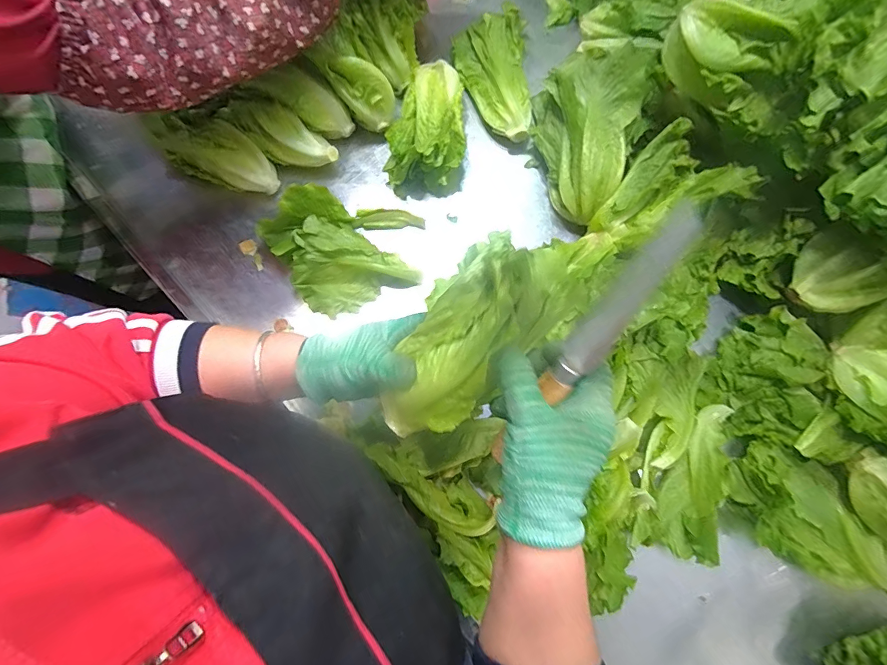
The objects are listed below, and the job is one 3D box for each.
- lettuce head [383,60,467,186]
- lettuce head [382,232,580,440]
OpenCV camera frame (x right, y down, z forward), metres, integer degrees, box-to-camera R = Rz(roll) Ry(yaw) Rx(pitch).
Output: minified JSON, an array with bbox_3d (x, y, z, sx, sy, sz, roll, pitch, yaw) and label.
[{"bbox_3d":[-0.018,-0.262,0.508,0.102,0.052,0.178,6,79,2],"label":"lettuce head"},{"bbox_3d":[0.013,0.011,0.283,0.076,0.066,0.171,42,108,8],"label":"lettuce head"}]

